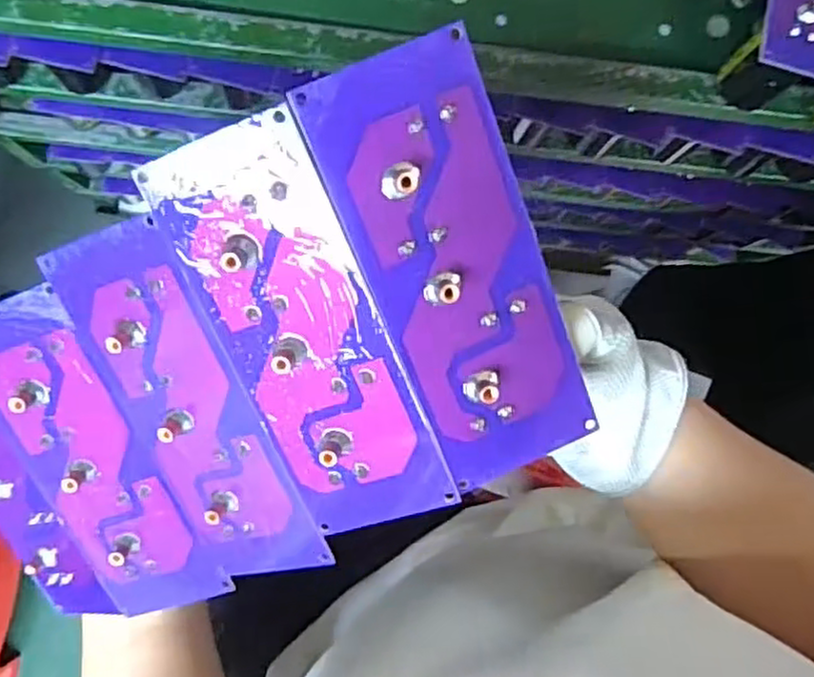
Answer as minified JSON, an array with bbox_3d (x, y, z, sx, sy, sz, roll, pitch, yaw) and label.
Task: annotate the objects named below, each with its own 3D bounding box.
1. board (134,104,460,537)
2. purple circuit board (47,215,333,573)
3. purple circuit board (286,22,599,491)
[{"bbox_3d":[-0.032,0.002,0.229,0.053,0.004,0.136,-18,108,15],"label":"board"},{"bbox_3d":[-0.075,0.028,0.250,0.053,0.007,0.136,-16,109,24],"label":"purple circuit board"},{"bbox_3d":[0.017,-0.019,0.222,0.051,0.007,0.135,-24,108,-4],"label":"purple circuit board"}]

